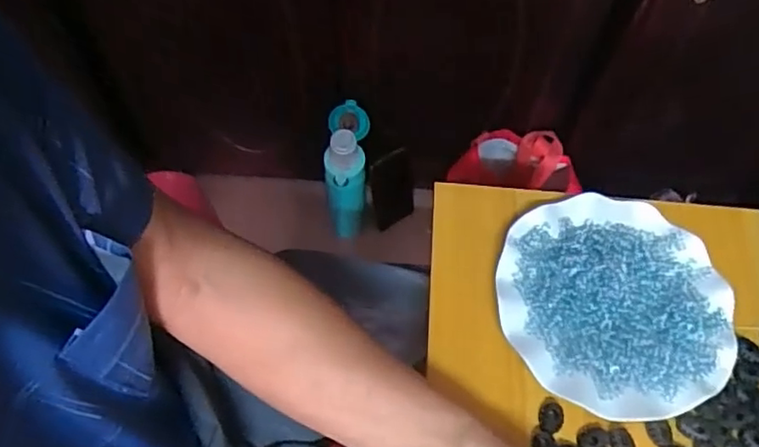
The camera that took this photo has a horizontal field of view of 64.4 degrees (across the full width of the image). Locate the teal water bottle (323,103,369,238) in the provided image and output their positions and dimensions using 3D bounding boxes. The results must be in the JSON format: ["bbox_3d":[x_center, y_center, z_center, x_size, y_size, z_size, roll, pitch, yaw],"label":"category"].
[{"bbox_3d":[-0.053,-0.074,0.967,0.063,0.209,0.107,6,62,1],"label":"teal water bottle"}]

